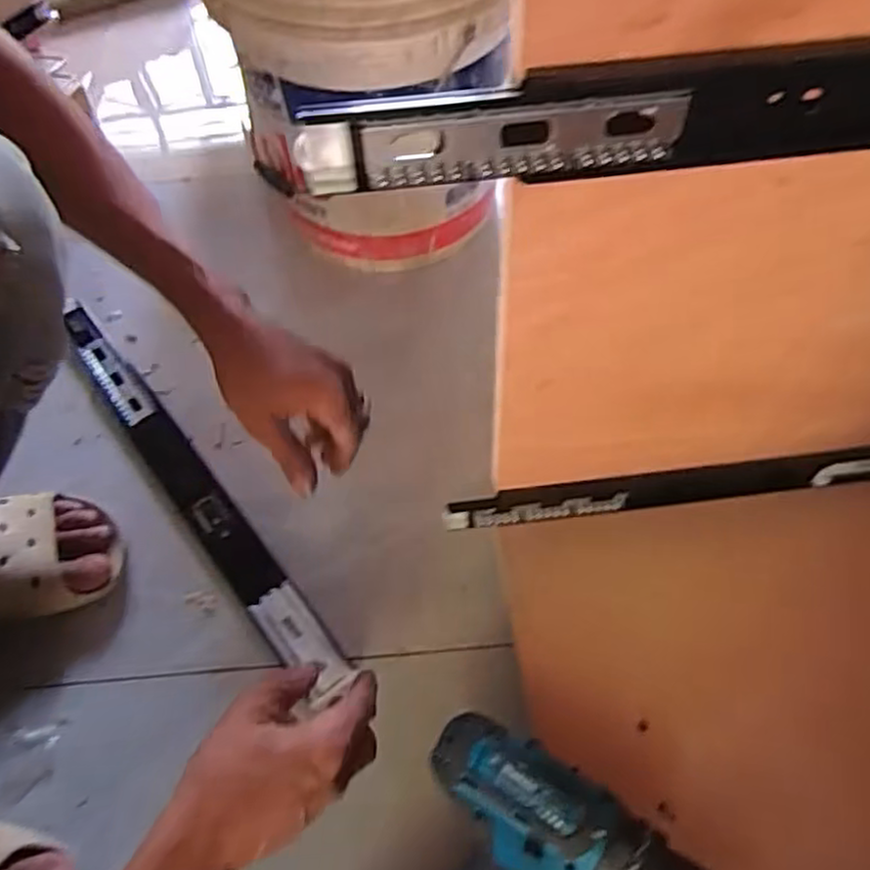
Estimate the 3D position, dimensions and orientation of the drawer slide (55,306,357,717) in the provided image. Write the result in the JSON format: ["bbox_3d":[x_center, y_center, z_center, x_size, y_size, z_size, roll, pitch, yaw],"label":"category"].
[{"bbox_3d":[-0.228,0.040,0.650,0.043,0.016,0.483,-35,64,-18],"label":"drawer slide"}]

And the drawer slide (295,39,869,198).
[{"bbox_3d":[0.184,-0.131,0.271,0.466,0.040,0.012,-7,59,-3],"label":"drawer slide"}]

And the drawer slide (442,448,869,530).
[{"bbox_3d":[0.224,0.037,0.551,0.429,0.046,0.014,-7,59,-3],"label":"drawer slide"}]

